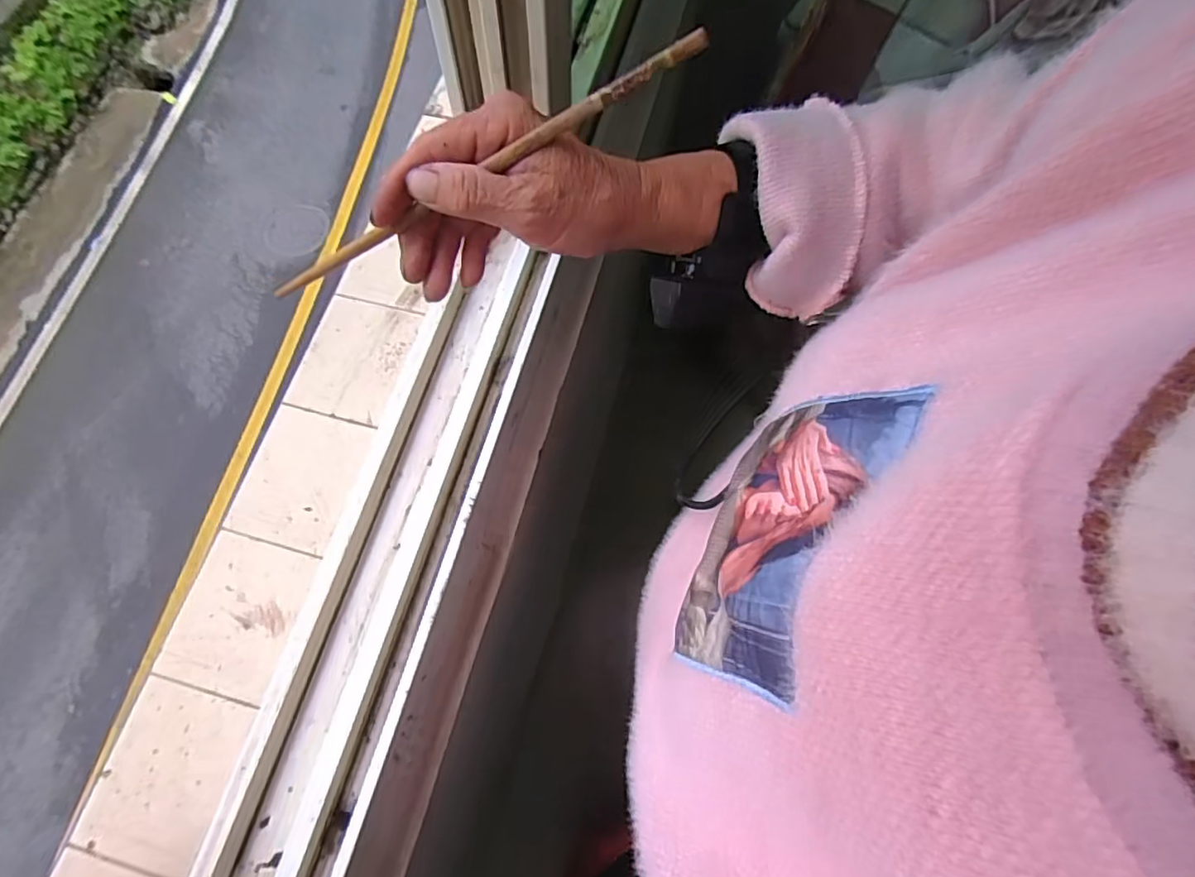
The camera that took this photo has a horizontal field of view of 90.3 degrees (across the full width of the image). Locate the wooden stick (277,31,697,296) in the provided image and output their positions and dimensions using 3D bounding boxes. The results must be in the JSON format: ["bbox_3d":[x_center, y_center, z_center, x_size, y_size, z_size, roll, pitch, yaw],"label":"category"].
[{"bbox_3d":[-0.058,-0.118,0.271,0.230,0.009,0.005,-23,73,16],"label":"wooden stick"}]

